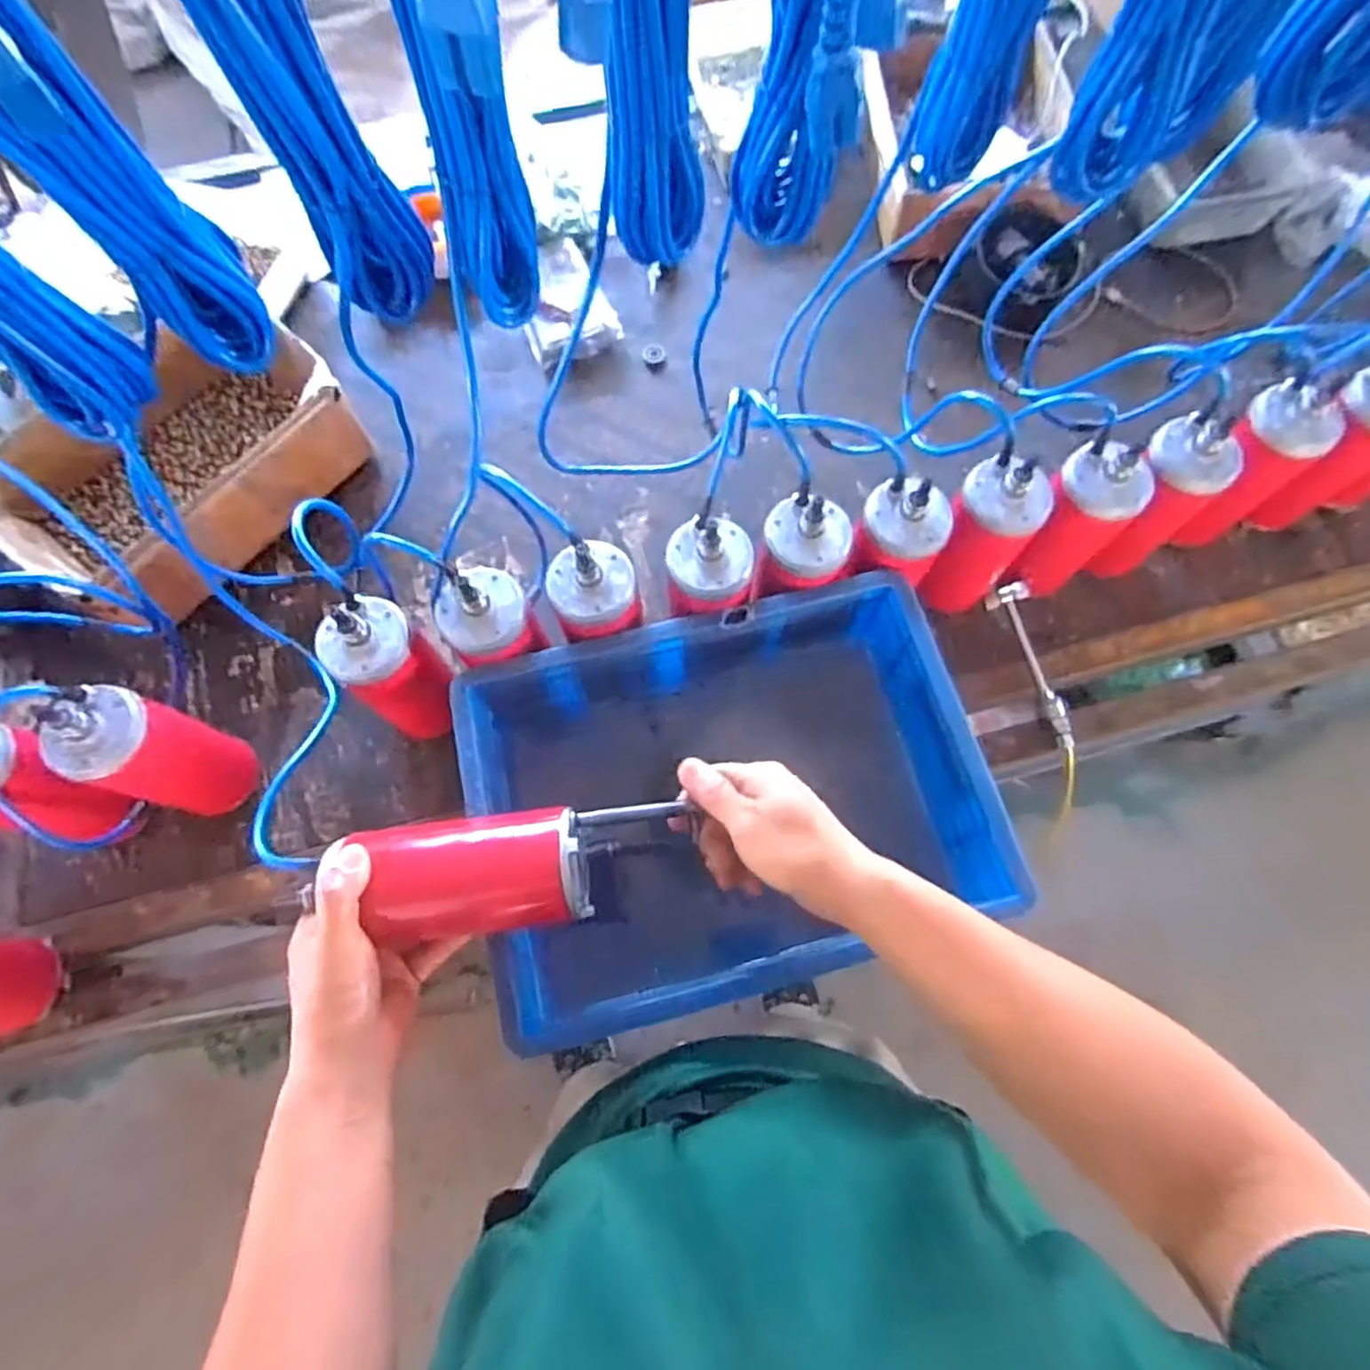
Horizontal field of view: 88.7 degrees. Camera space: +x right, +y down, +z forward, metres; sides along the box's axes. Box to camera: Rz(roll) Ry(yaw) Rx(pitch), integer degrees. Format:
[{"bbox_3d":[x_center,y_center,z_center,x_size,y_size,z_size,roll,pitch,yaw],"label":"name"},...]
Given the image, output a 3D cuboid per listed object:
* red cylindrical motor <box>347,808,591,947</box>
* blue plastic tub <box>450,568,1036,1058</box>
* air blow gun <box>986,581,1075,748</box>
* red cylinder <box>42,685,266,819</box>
[{"bbox_3d":[-0.139,0.131,0.487,0.142,0.077,0.077,-8,71,-2],"label":"red cylindrical motor"},{"bbox_3d":[0.034,0.104,0.632,0.396,0.181,0.297,-15,71,-4],"label":"blue plastic tub"},{"bbox_3d":[0.350,-0.021,0.709,0.035,0.025,0.173,-9,71,-2],"label":"air blow gun"},{"bbox_3d":[-0.445,0.060,0.599,0.088,0.154,0.075,17,72,7],"label":"red cylinder"}]

